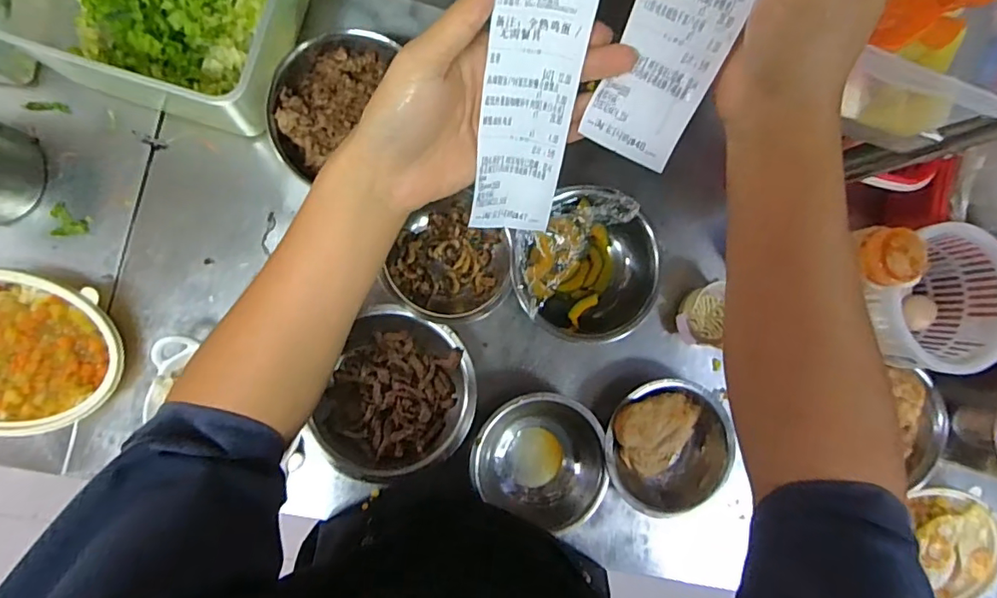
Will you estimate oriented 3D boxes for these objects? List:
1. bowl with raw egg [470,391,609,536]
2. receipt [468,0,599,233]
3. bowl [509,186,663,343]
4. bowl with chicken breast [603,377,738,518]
[{"bbox_3d":[0.054,0.192,0.665,0.168,0.065,0.141,28,84,-7],"label":"bowl with raw egg"},{"bbox_3d":[0.019,-0.123,0.306,0.052,0.015,0.195,2,130,-9],"label":"receipt"},{"bbox_3d":[0.110,-0.044,0.682,0.183,0.069,0.187,0,88,-9],"label":"bowl"},{"bbox_3d":[0.209,0.184,0.691,0.155,0.073,0.162,0,88,-9],"label":"bowl with chicken breast"}]

